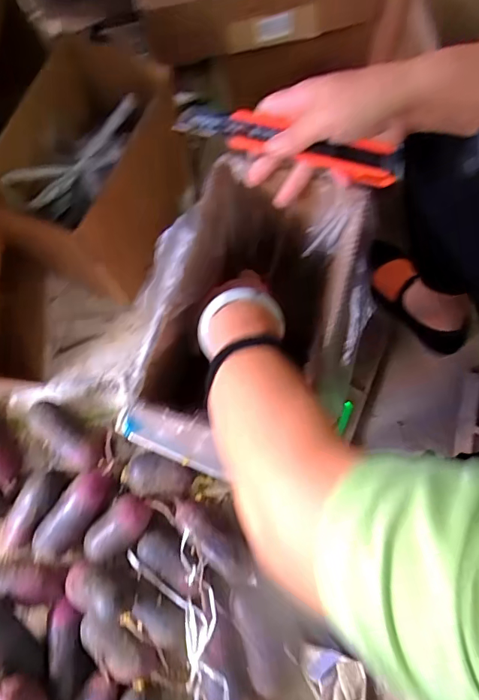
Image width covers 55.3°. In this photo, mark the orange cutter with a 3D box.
[{"bbox_3d":[0.041,-0.172,0.379,0.189,0.025,0.023,16,77,5],"label":"orange cutter"}]

